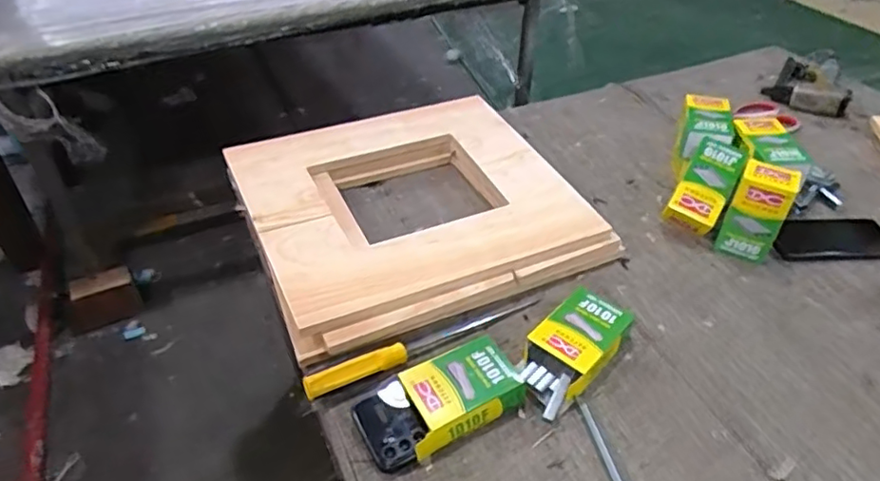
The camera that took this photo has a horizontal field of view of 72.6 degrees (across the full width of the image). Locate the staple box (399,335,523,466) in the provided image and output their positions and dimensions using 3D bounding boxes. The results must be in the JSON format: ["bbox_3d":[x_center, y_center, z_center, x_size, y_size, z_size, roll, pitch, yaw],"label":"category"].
[{"bbox_3d":[0.019,0.154,0.619,0.125,0.031,0.084,-18,44,-21],"label":"staple box"}]

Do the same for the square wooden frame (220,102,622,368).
[{"bbox_3d":[-0.045,-0.056,0.860,0.431,0.055,0.419,-16,43,-19],"label":"square wooden frame"}]

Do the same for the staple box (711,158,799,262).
[{"bbox_3d":[0.412,-0.035,0.785,0.065,0.118,0.055,21,44,23],"label":"staple box"}]

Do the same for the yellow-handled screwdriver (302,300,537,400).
[{"bbox_3d":[-0.015,0.108,0.675,0.288,0.019,0.028,-20,44,-22],"label":"yellow-handled screwdriver"}]

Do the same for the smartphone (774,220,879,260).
[{"bbox_3d":[0.542,-0.003,0.833,0.170,0.009,0.080,-1,40,-2],"label":"smartphone"}]

